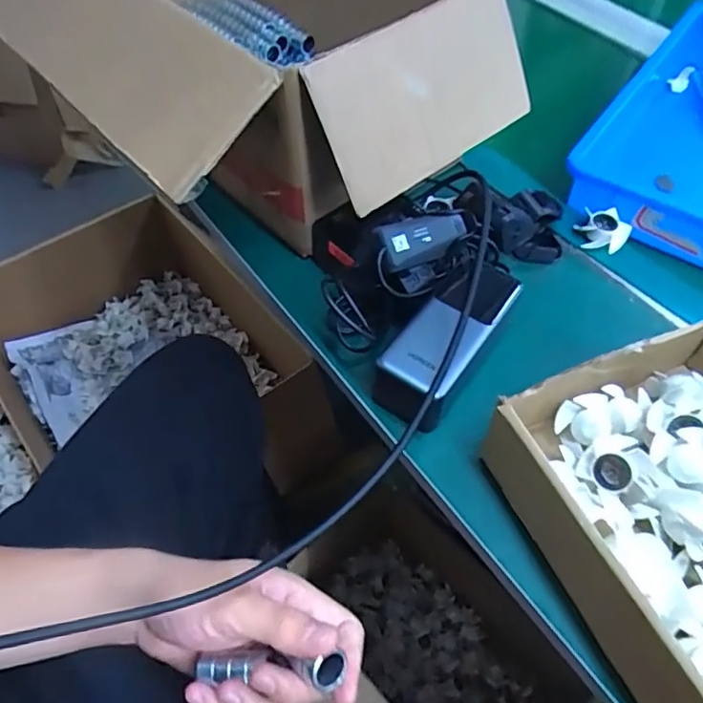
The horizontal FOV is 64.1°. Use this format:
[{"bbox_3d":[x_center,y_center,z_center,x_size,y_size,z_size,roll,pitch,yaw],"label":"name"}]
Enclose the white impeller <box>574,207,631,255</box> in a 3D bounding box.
[{"bbox_3d":[0.227,-0.110,0.508,0.039,0.025,0.039,1,55,-1],"label":"white impeller"}]

